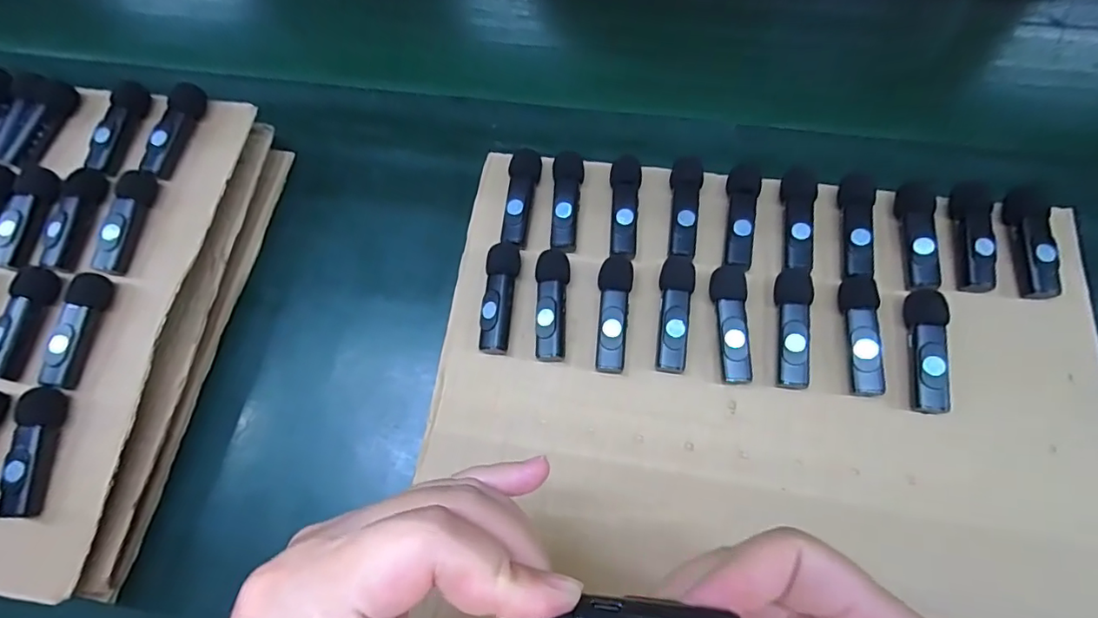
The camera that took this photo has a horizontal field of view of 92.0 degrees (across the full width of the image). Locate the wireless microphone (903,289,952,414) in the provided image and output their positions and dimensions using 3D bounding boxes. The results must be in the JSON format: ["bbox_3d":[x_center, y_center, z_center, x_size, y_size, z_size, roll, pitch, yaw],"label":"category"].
[{"bbox_3d":[0.200,0.021,0.279,0.018,0.017,0.065,4,68,5],"label":"wireless microphone"}]

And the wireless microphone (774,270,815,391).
[{"bbox_3d":[0.132,0.009,0.287,0.018,0.016,0.067,8,68,6],"label":"wireless microphone"}]

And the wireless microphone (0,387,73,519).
[{"bbox_3d":[-0.267,0.074,0.273,0.012,0.017,0.064,1,68,4],"label":"wireless microphone"}]

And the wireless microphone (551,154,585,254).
[{"bbox_3d":[0.010,-0.065,0.325,0.019,0.020,0.064,6,68,6],"label":"wireless microphone"}]

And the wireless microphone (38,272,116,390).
[{"bbox_3d":[-0.262,0.011,0.294,0.013,0.014,0.063,4,68,5],"label":"wireless microphone"}]

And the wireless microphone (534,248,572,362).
[{"bbox_3d":[0.001,-0.002,0.302,0.019,0.016,0.065,3,68,5],"label":"wireless microphone"}]

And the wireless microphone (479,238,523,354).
[{"bbox_3d":[-0.029,-0.006,0.306,0.018,0.017,0.066,5,68,6],"label":"wireless microphone"}]

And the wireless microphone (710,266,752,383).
[{"bbox_3d":[0.099,0.008,0.290,0.019,0.014,0.066,3,68,5],"label":"wireless microphone"}]

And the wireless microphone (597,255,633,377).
[{"bbox_3d":[0.036,0.002,0.299,0.018,0.017,0.067,6,68,6],"label":"wireless microphone"}]

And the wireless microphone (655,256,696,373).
[{"bbox_3d":[0.069,0.002,0.294,0.018,0.014,0.066,9,68,7],"label":"wireless microphone"}]

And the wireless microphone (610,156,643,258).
[{"bbox_3d":[0.045,-0.061,0.320,0.018,0.017,0.064,5,68,5],"label":"wireless microphone"}]

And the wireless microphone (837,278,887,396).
[{"bbox_3d":[0.167,0.013,0.282,0.016,0.018,0.066,6,68,6],"label":"wireless microphone"}]

